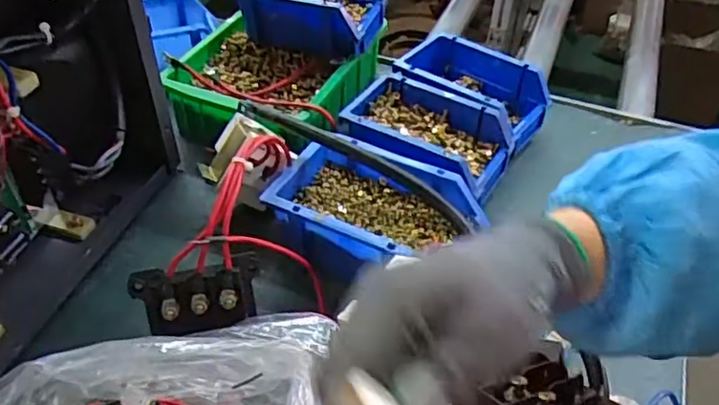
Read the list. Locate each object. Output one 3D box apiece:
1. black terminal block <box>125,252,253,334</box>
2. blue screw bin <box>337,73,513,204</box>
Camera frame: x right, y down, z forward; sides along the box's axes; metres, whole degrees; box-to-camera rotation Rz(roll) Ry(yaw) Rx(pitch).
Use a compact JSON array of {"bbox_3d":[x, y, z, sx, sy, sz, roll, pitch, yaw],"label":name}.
[{"bbox_3d":[-0.126,0.073,0.484,0.094,0.030,0.056,-14,79,-15],"label":"black terminal block"},{"bbox_3d":[0.069,-0.068,0.642,0.163,0.055,0.120,19,47,17],"label":"blue screw bin"}]

